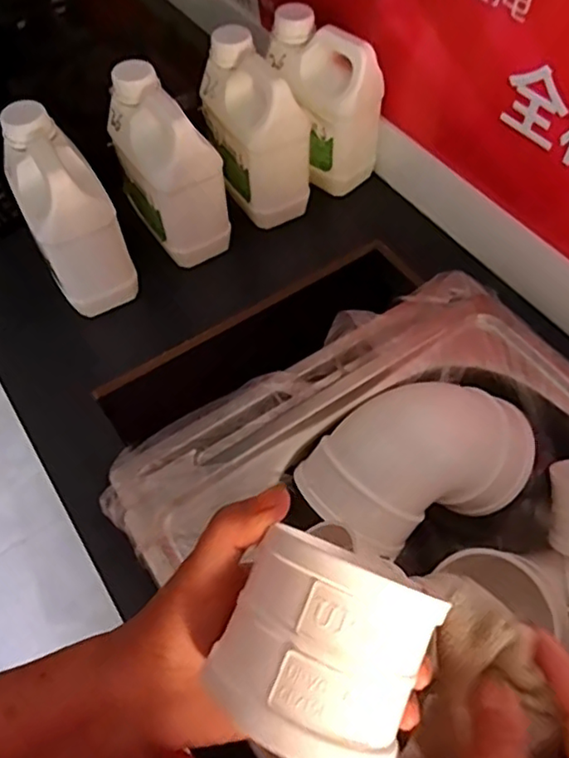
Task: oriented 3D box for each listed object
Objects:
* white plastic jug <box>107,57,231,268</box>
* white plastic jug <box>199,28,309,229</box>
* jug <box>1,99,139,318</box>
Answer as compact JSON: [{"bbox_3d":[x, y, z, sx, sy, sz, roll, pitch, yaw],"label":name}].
[{"bbox_3d":[-0.122,-0.222,0.634,0.081,0.165,0.121,-24,62,-14],"label":"white plastic jug"},{"bbox_3d":[-0.032,-0.270,0.661,0.090,0.166,0.114,-17,60,-10],"label":"white plastic jug"},{"bbox_3d":[-0.221,-0.167,0.610,0.076,0.166,0.129,-26,62,-15],"label":"jug"}]

